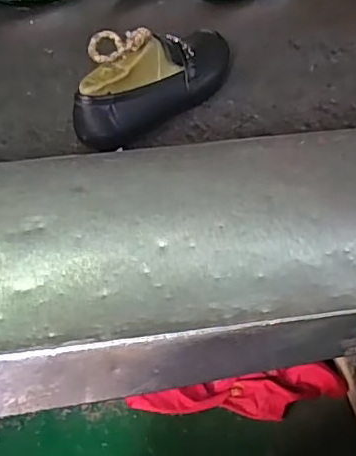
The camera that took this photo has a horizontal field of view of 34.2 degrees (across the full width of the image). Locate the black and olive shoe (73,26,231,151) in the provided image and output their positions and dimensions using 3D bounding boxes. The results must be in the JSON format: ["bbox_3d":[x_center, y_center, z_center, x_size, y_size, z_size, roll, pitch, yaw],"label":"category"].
[{"bbox_3d":[-0.021,-0.179,0.659,0.072,0.100,0.242,34,56,30],"label":"black and olive shoe"}]

